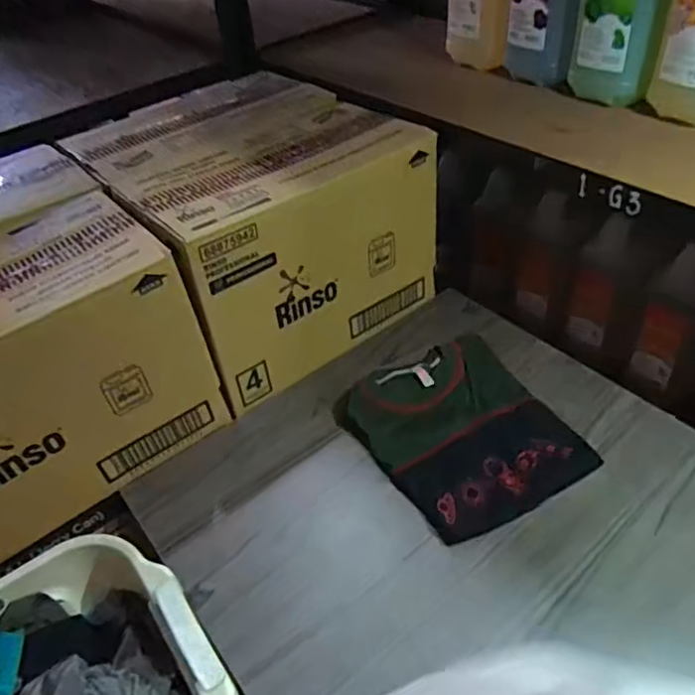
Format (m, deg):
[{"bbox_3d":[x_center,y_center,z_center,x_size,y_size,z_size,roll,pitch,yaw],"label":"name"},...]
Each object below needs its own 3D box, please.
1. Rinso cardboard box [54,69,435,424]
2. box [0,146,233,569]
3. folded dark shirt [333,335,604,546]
[{"bbox_3d":[-0.146,-0.197,0.947,0.381,0.291,0.435,-31,47,-24],"label":"Rinso cardboard box"},{"bbox_3d":[-0.447,-0.006,0.776,0.381,0.302,0.401,-32,48,-24],"label":"box"},{"bbox_3d":[0.140,0.098,0.772,0.234,0.042,0.266,-21,44,-14],"label":"folded dark shirt"}]

